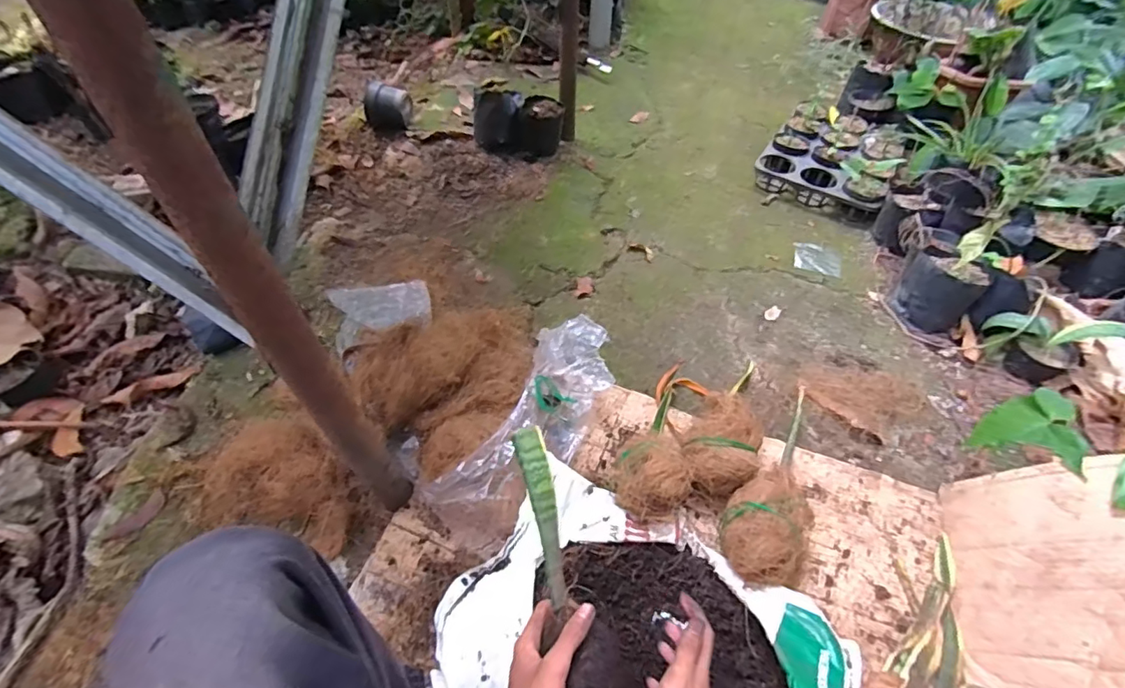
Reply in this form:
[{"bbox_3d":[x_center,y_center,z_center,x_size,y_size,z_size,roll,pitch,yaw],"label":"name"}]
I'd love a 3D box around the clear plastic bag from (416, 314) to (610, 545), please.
[{"bbox_3d":[-0.052,0.109,0.852,0.161,0.075,0.418,26,55,20],"label":"clear plastic bag"}]

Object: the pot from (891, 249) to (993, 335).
[{"bbox_3d":[0.732,-0.105,1.077,0.107,0.111,0.143,-37,59,-26],"label":"pot"}]

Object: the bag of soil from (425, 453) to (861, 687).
[{"bbox_3d":[0.082,0.357,0.630,0.439,0.118,0.341,27,55,21],"label":"bag of soil"}]

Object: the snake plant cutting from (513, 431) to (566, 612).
[{"bbox_3d":[-0.019,0.170,0.545,0.030,0.007,0.171,-10,71,-8],"label":"snake plant cutting"}]

